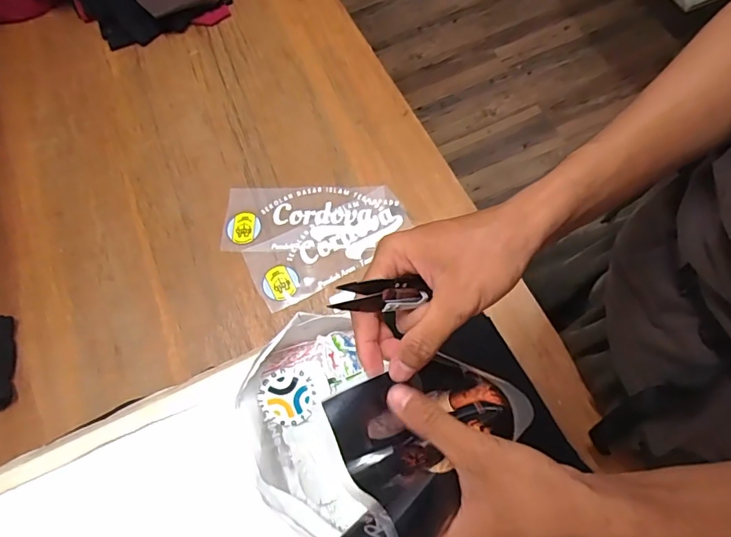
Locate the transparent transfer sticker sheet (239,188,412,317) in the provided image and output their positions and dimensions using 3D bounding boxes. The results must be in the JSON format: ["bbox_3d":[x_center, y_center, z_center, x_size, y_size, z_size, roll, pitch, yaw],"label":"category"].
[{"bbox_3d":[-0.053,-0.033,0.722,0.239,0.006,0.108,-26,69,-7],"label":"transparent transfer sticker sheet"}]

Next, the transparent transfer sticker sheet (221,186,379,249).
[{"bbox_3d":[-0.097,-0.079,0.742,0.235,0.009,0.103,-1,69,3],"label":"transparent transfer sticker sheet"}]

